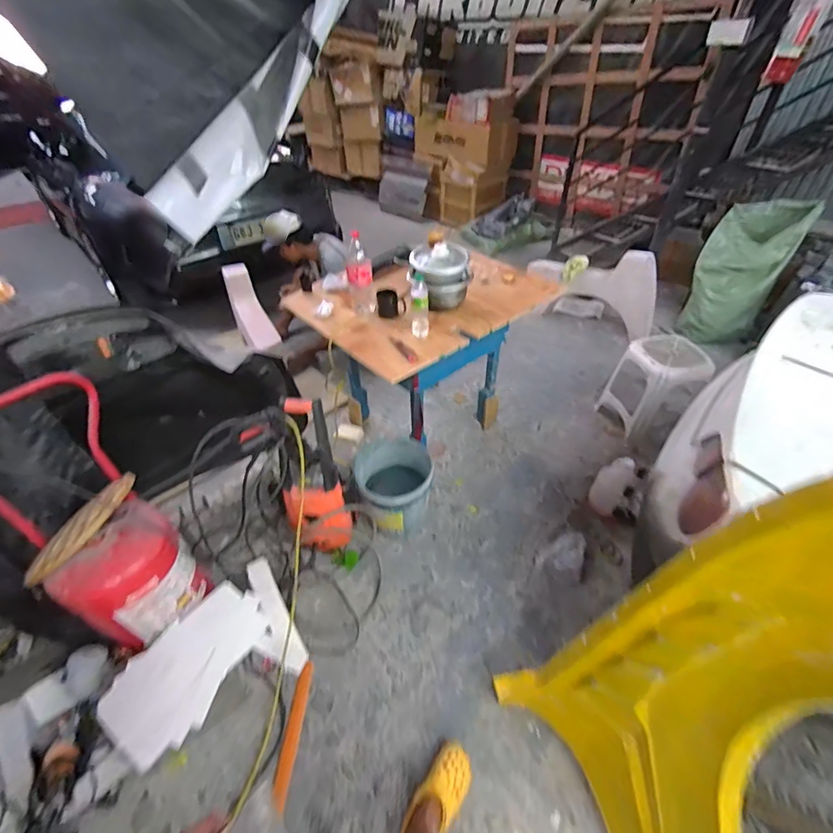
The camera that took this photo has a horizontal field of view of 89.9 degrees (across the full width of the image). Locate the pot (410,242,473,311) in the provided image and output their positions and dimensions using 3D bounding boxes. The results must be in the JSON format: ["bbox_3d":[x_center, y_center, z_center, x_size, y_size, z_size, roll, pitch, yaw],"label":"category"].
[{"bbox_3d":[0.094,-0.564,1.636,0.199,0.197,0.207,-19,47,-18],"label":"pot"}]

